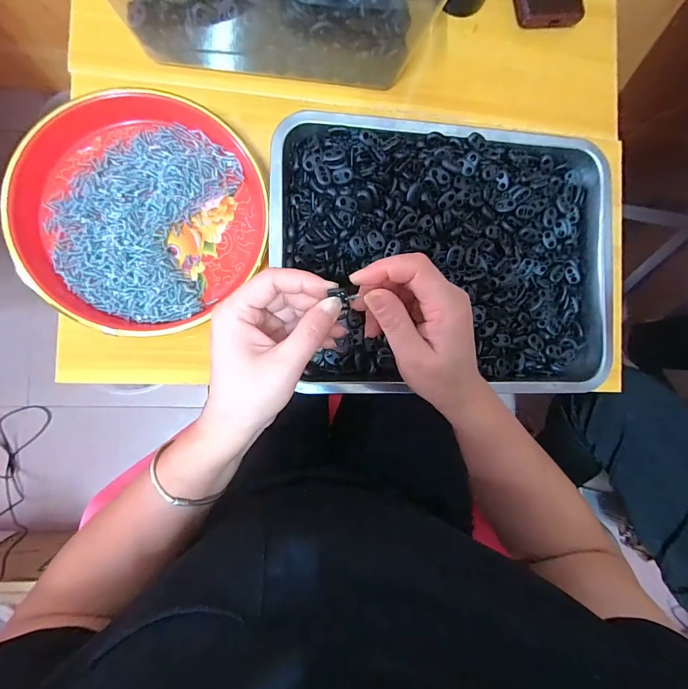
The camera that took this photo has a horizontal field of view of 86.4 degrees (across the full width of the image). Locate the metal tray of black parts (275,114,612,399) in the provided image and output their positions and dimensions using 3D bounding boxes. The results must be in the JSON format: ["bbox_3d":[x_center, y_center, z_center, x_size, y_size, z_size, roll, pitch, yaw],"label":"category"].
[{"bbox_3d":[0.111,-0.089,0.373,0.356,0.044,0.272,0,88,-7],"label":"metal tray of black parts"}]

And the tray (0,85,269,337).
[{"bbox_3d":[-0.191,-0.129,0.339,0.210,0.035,0.226,0,88,-7],"label":"tray"}]

